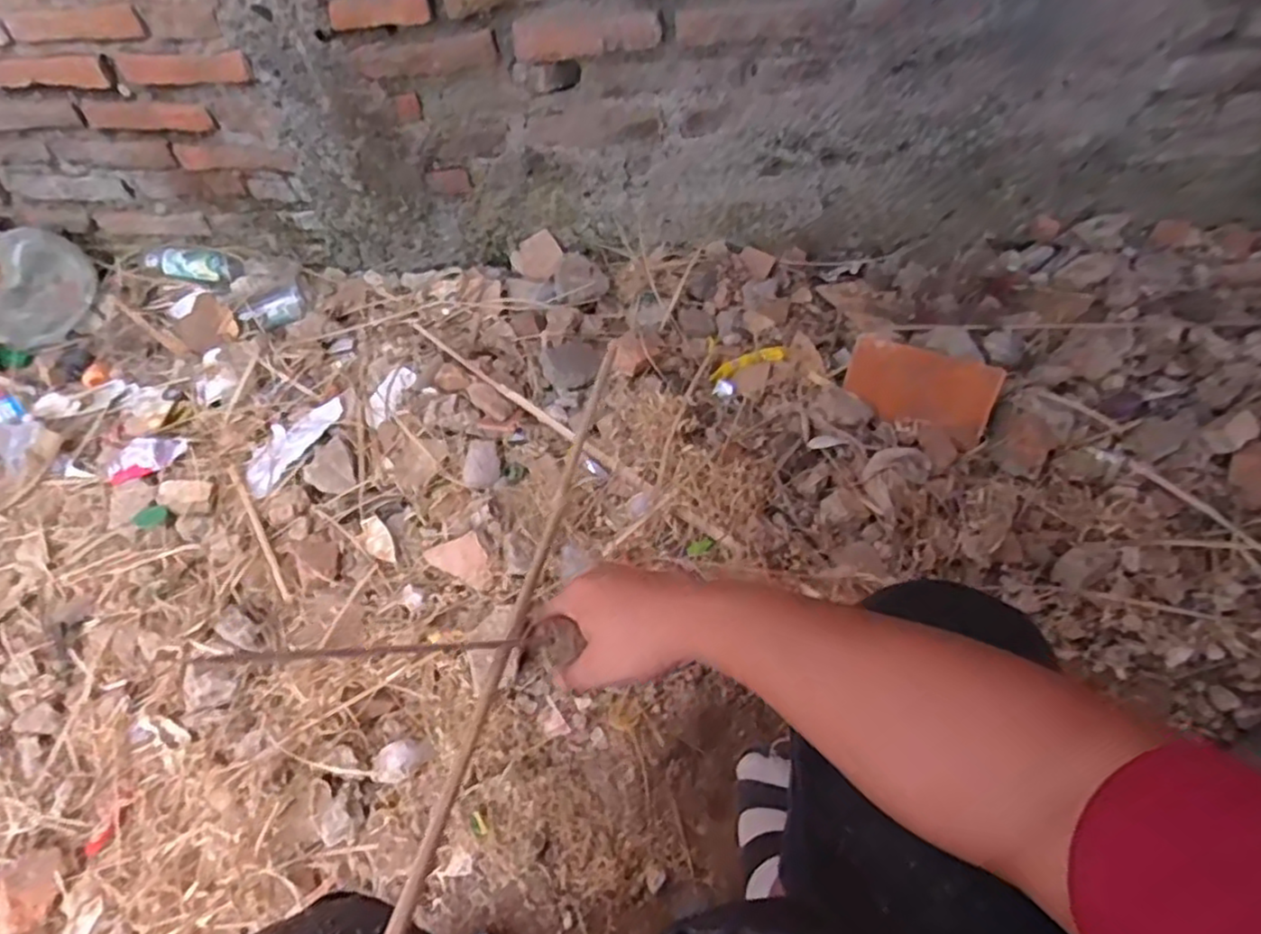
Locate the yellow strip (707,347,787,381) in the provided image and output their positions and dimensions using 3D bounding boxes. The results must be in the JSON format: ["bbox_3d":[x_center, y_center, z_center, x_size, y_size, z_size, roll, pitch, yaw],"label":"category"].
[{"bbox_3d":[0.183,-0.166,1.113,0.119,0.027,0.039,-12,55,-5],"label":"yellow strip"}]

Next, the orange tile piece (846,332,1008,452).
[{"bbox_3d":[0.410,-0.111,1.002,0.197,0.111,0.016,21,29,17],"label":"orange tile piece"}]

